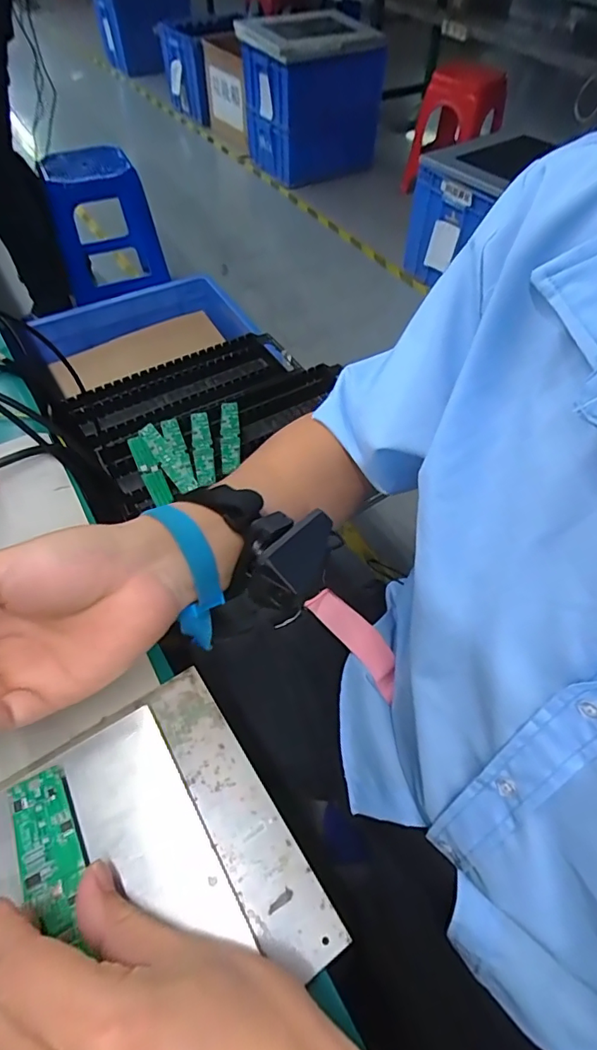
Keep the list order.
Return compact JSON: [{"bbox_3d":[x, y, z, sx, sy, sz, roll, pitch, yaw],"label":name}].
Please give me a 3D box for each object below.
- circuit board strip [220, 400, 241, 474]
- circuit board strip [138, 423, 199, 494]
[{"bbox_3d":[-0.101,-0.133,0.750,0.029,0.005,0.137,-2,58,-6],"label":"circuit board strip"},{"bbox_3d":[-0.187,-0.097,0.715,0.027,0.011,0.137,-31,60,-22],"label":"circuit board strip"}]

